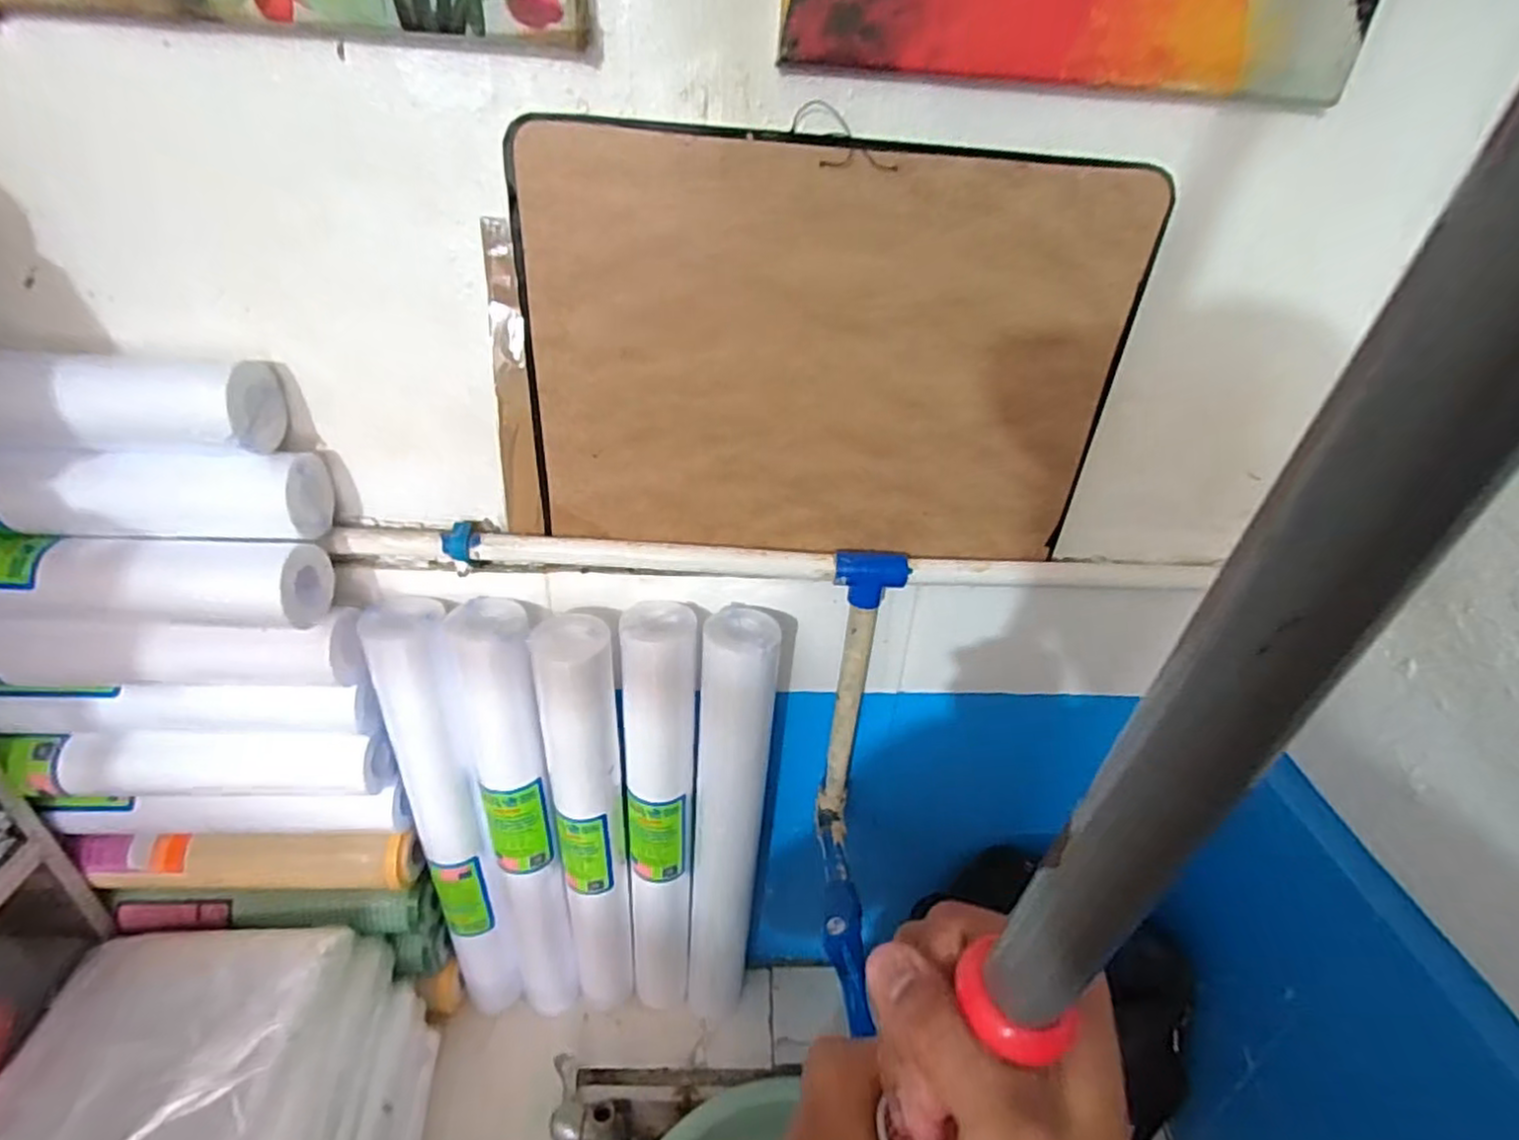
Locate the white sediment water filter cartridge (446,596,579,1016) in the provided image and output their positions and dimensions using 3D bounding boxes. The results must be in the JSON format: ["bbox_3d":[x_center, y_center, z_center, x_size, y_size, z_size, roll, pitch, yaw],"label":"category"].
[{"bbox_3d":[-0.222,0.253,0.661,0.060,0.502,0.062,-8,33,-18],"label":"white sediment water filter cartridge"}]

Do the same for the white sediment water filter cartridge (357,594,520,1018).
[{"bbox_3d":[-0.282,0.248,0.649,0.059,0.486,0.062,-18,37,-31],"label":"white sediment water filter cartridge"}]

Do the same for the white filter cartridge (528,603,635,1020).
[{"bbox_3d":[-0.155,0.258,0.648,0.063,0.487,0.053,-6,32,-15],"label":"white filter cartridge"}]

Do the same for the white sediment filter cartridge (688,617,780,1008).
[{"bbox_3d":[-0.027,0.258,0.665,0.078,0.488,0.063,2,31,-2],"label":"white sediment filter cartridge"}]

